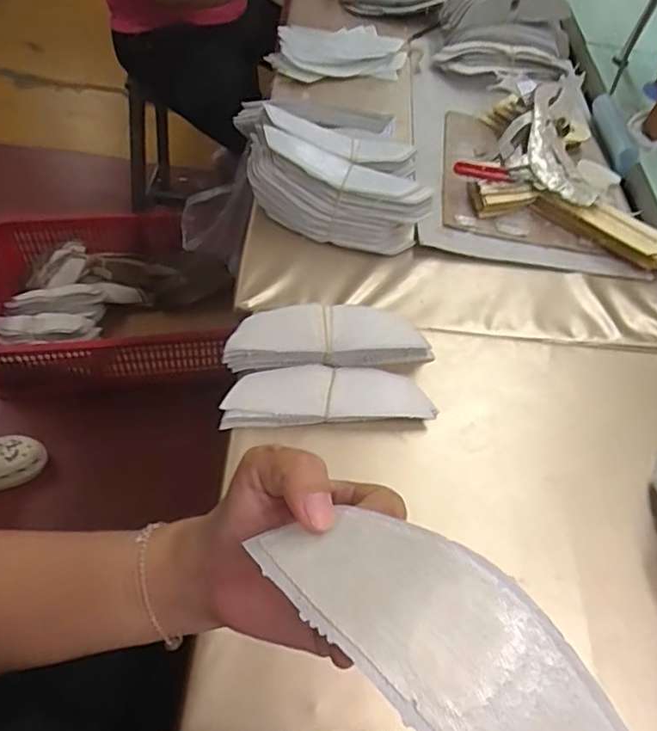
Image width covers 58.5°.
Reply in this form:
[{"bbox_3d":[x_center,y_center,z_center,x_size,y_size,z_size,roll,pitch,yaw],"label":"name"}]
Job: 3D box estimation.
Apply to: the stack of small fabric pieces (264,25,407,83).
[{"bbox_3d":[0.017,-0.517,0.963,0.230,0.045,0.110,-12,56,-14],"label":"stack of small fabric pieces"}]

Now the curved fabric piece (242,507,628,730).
[{"bbox_3d":[0.047,0.108,0.208,0.164,0.042,0.054,39,60,18],"label":"curved fabric piece"}]

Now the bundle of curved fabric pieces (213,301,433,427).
[{"bbox_3d":[0.000,-0.002,0.586,0.210,0.046,0.122,-3,55,-8],"label":"bundle of curved fabric pieces"}]

